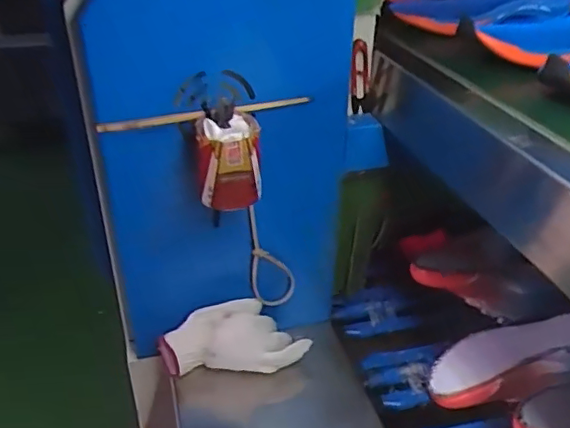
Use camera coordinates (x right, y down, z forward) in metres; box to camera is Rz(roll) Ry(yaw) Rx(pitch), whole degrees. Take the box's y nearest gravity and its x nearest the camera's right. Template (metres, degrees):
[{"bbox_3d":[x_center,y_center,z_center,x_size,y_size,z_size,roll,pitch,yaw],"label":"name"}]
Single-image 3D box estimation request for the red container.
[{"bbox_3d":[-0.061,-0.055,0.609,0.066,0.088,0.059,-3,33,-9],"label":"red container"}]

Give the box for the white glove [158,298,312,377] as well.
[{"bbox_3d":[-0.064,0.161,0.743,0.189,0.093,0.047,1,-2,-2],"label":"white glove"}]

